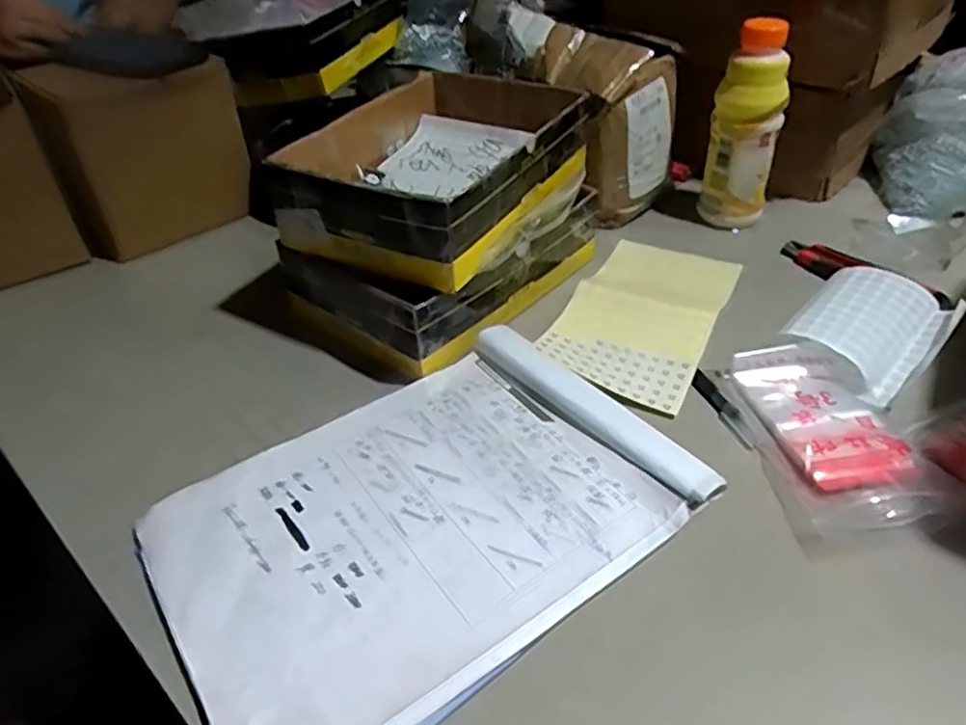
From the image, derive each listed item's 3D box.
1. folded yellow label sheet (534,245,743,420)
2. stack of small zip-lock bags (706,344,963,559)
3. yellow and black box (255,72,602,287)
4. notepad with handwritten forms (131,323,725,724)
[{"bbox_3d":[0.146,-0.052,0.604,0.124,0.012,0.232,18,44,23],"label":"folded yellow label sheet"},{"bbox_3d":[0.241,0.048,0.472,0.101,0.027,0.171,-5,40,-3],"label":"stack of small zip-lock bags"},{"bbox_3d":[-0.032,-0.177,0.601,0.194,0.068,0.262,18,44,23],"label":"yellow and black box"},{"bbox_3d":[-0.038,0.092,0.434,0.312,0.018,0.223,-28,46,-27],"label":"notepad with handwritten forms"}]

